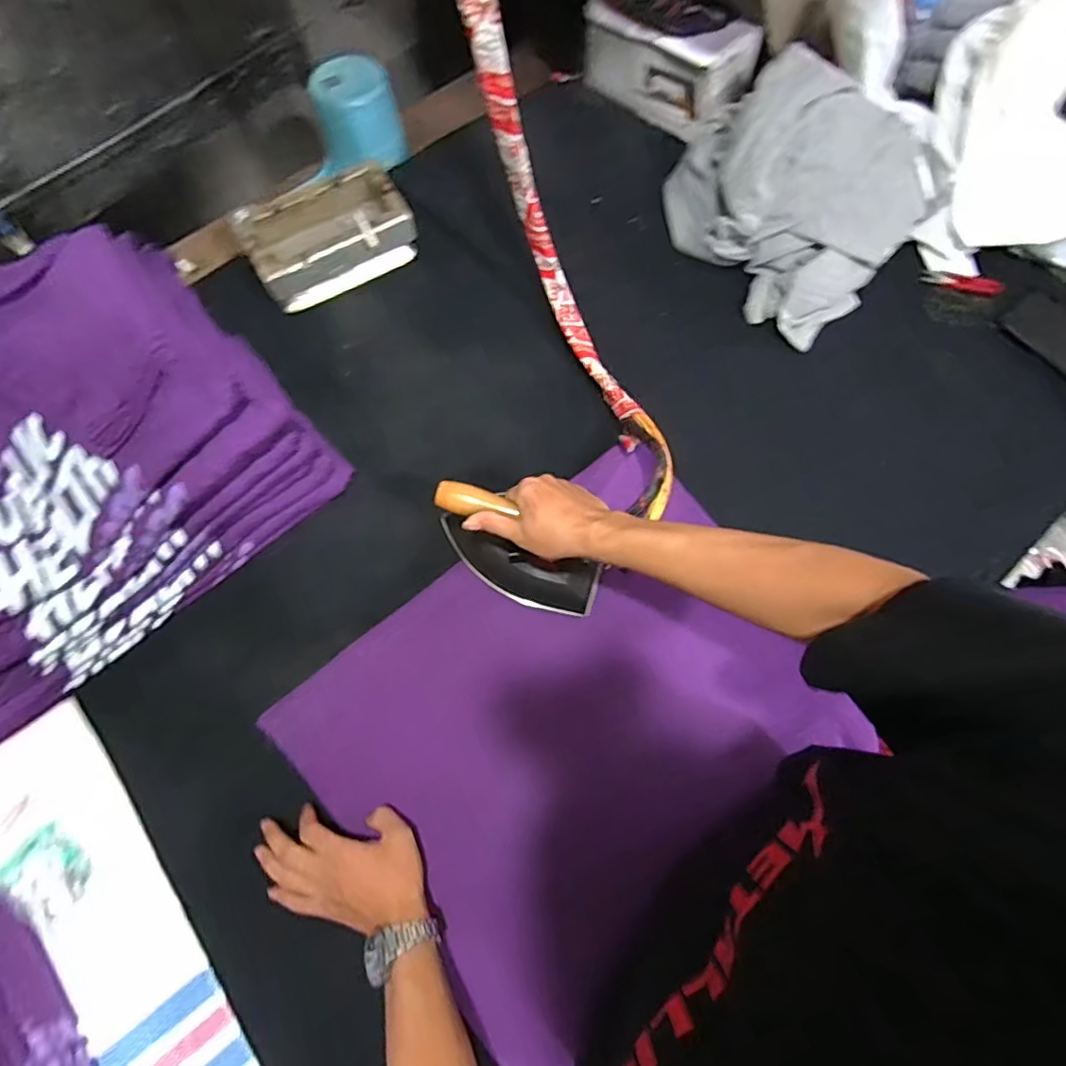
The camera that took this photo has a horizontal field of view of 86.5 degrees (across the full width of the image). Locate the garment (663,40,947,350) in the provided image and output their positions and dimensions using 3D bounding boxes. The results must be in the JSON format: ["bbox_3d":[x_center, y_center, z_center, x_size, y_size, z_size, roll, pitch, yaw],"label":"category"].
[{"bbox_3d":[0.394,-0.491,0.798,0.324,0.164,0.327,-33,76,-10],"label":"garment"}]

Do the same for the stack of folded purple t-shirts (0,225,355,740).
[{"bbox_3d":[-0.556,-0.063,0.629,0.533,0.197,0.387,-42,77,-12],"label":"stack of folded purple t-shirts"}]

